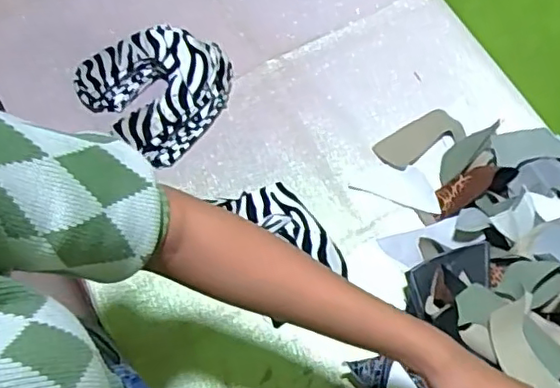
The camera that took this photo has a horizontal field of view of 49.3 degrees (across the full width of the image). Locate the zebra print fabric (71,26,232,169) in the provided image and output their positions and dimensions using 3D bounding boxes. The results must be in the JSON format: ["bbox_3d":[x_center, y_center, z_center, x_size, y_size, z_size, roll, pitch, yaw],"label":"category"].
[{"bbox_3d":[-0.152,-0.143,0.780,0.167,0.052,0.170,43,73,14],"label":"zebra print fabric"}]

